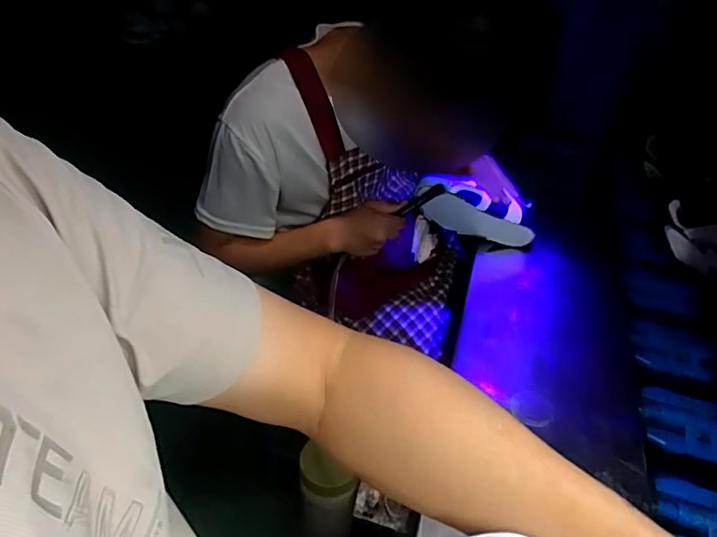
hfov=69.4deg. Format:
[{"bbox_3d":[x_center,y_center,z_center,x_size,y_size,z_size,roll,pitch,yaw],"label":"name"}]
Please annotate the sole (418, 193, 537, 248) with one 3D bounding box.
[{"bbox_3d":[0.197,-0.075,0.881,0.202,0.078,0.015,17,55,-18],"label":"sole"}]

